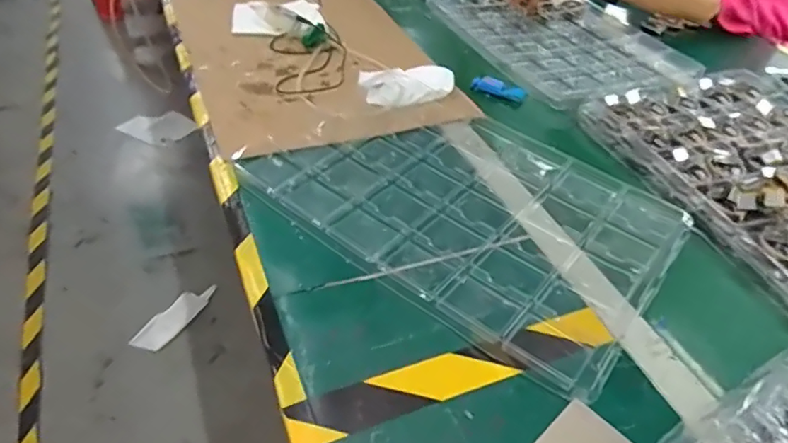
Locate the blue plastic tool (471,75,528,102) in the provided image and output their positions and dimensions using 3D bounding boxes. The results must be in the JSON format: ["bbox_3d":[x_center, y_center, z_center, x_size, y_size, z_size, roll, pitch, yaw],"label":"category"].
[{"bbox_3d":[0.159,-0.201,0.834,0.082,0.013,0.026,18,45,12],"label":"blue plastic tool"}]

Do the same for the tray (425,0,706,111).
[{"bbox_3d":[0.291,-0.341,0.992,0.328,0.036,0.456,-12,47,-18],"label":"tray"}]

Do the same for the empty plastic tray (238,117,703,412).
[{"bbox_3d":[0.084,-0.028,0.623,0.423,0.017,0.303,34,50,26],"label":"empty plastic tray"}]

